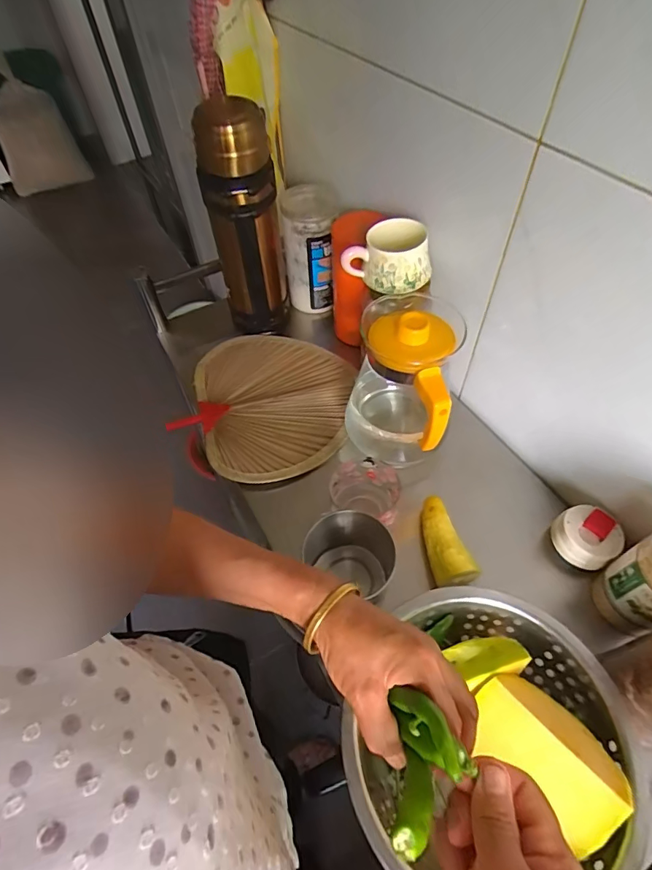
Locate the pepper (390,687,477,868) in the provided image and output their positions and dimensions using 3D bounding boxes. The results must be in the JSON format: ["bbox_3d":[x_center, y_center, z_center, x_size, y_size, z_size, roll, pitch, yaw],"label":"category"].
[{"bbox_3d":[0.061,0.194,0.261,0.041,0.042,0.077,3,54,6],"label":"pepper"}]

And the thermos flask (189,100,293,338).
[{"bbox_3d":[-0.128,-0.329,0.733,0.109,0.339,0.110,-9,54,-4],"label":"thermos flask"}]

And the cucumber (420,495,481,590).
[{"bbox_3d":[0.145,0.132,0.566,0.047,0.038,0.115,-13,55,-6],"label":"cucumber"}]

